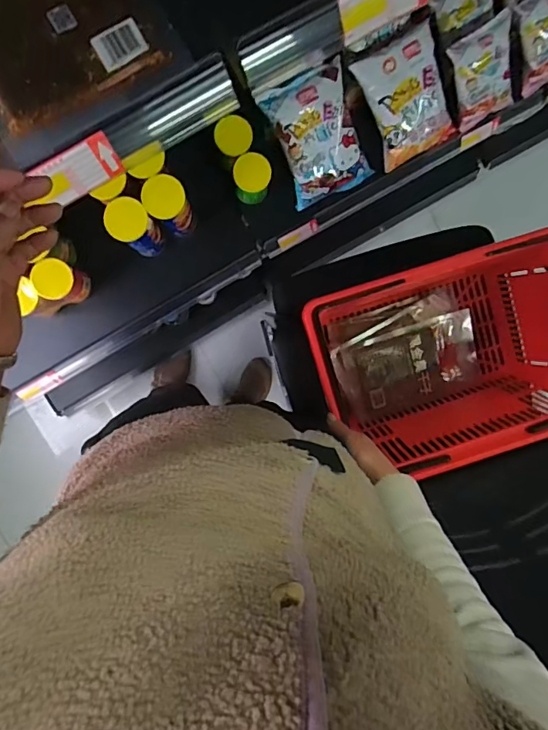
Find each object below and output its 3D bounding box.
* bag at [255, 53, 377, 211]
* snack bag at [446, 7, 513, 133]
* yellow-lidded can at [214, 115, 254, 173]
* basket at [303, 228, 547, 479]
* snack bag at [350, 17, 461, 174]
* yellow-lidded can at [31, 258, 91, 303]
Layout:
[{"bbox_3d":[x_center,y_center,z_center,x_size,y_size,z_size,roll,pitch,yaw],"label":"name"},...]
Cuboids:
[{"bbox_3d":[0.087,-0.438,0.935,0.158,0.038,0.214,-25,123,4],"label":"bag"},{"bbox_3d":[0.416,-0.568,0.952,0.119,0.037,0.166,-24,133,8],"label":"snack bag"},{"bbox_3d":[-0.075,-0.422,0.925,0.069,0.105,0.071,-44,96,1],"label":"yellow-lidded can"},{"bbox_3d":[0.302,-0.014,0.862,0.452,0.235,0.326,-17,96,-2],"label":"basket"},{"bbox_3d":[0.259,-0.515,0.942,0.149,0.055,0.201,-28,120,2],"label":"snack bag"},{"bbox_3d":[-0.390,-0.155,0.908,0.065,0.153,0.069,0,95,-4],"label":"yellow-lidded can"}]

